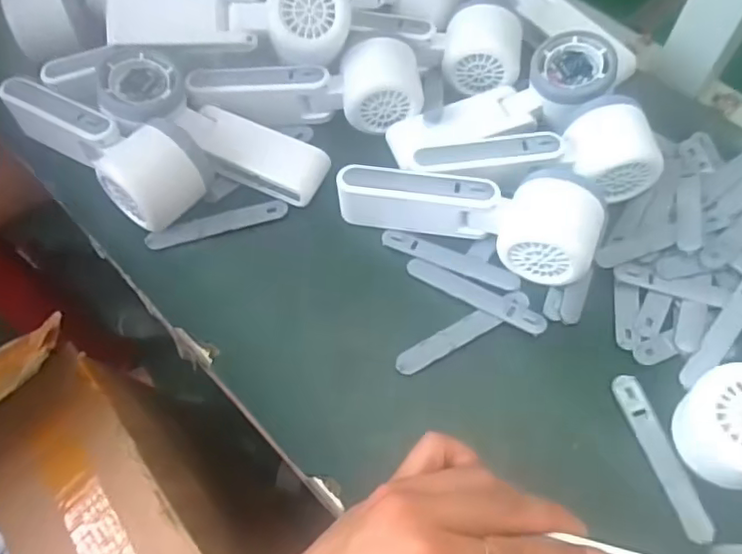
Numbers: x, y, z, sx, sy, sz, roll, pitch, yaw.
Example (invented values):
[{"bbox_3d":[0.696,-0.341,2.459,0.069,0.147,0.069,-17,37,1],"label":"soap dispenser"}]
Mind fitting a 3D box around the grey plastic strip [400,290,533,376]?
[{"bbox_3d":[0.057,0.034,0.384,0.094,0.006,0.016,-27,65,-15],"label":"grey plastic strip"}]

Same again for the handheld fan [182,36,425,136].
[{"bbox_3d":[-0.046,-0.137,0.447,0.164,0.048,0.049,0,61,-2],"label":"handheld fan"}]

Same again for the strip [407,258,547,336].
[{"bbox_3d":[0.067,0.010,0.394,0.093,0.008,0.016,28,64,13],"label":"strip"}]

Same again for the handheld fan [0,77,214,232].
[{"bbox_3d":[-0.179,-0.095,0.425,0.153,0.054,0.059,36,66,17],"label":"handheld fan"}]

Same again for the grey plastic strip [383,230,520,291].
[{"bbox_3d":[0.053,-0.013,0.411,0.093,0.004,0.015,21,63,10],"label":"grey plastic strip"}]

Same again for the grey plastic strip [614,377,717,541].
[{"bbox_3d":[0.164,0.101,0.350,0.015,0.005,0.094,-15,63,-10],"label":"grey plastic strip"}]

